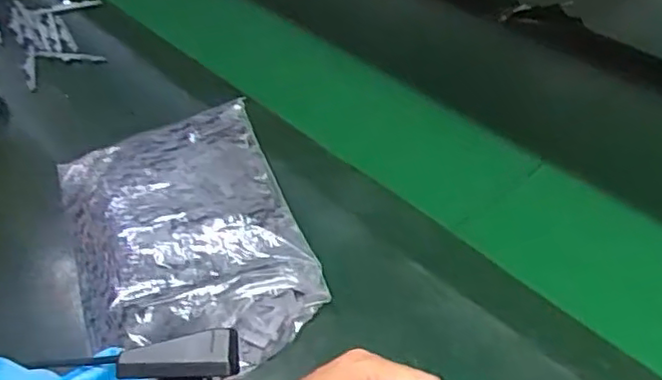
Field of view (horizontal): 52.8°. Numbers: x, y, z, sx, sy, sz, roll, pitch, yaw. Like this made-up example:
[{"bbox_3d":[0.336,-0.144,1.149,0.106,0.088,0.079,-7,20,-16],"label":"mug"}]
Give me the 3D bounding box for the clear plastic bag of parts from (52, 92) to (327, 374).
[{"bbox_3d":[-0.125,0.031,0.555,0.178,0.034,0.259,-18,46,-13],"label":"clear plastic bag of parts"}]

